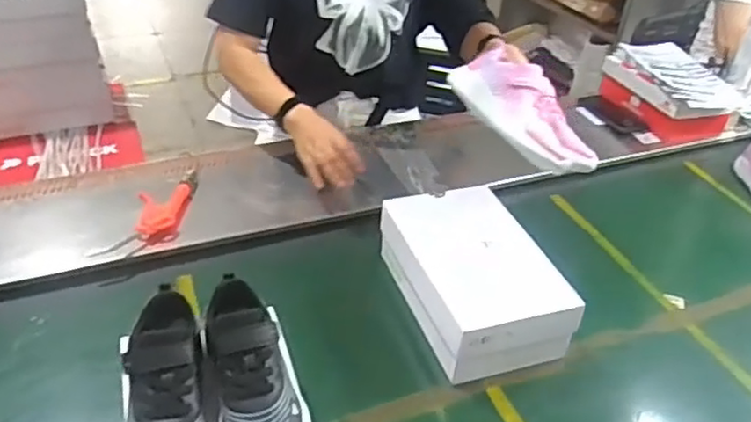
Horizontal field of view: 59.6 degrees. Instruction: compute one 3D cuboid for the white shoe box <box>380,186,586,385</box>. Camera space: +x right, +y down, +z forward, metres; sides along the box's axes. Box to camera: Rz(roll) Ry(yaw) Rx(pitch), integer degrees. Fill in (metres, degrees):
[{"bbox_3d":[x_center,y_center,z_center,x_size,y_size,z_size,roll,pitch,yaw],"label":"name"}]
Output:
[{"bbox_3d":[0.143,0.089,0.969,0.191,0.115,0.288,-10,39,-17],"label":"white shoe box"}]

